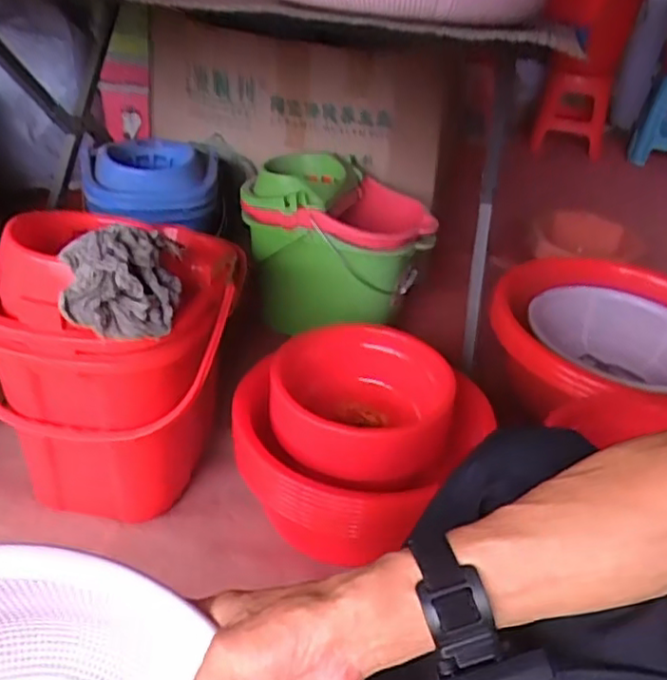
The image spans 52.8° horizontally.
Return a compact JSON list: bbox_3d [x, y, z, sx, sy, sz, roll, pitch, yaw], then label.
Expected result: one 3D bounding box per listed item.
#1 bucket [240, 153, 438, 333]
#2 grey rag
[{"bbox_3d":[0.007,-0.205,1.432,0.358,0.339,0.355,5,33,-3],"label":"bucket"},{"bbox_3d":[-0.237,-0.069,0.761,0.126,0.107,0.097,-4,34,-17],"label":"grey rag"}]

